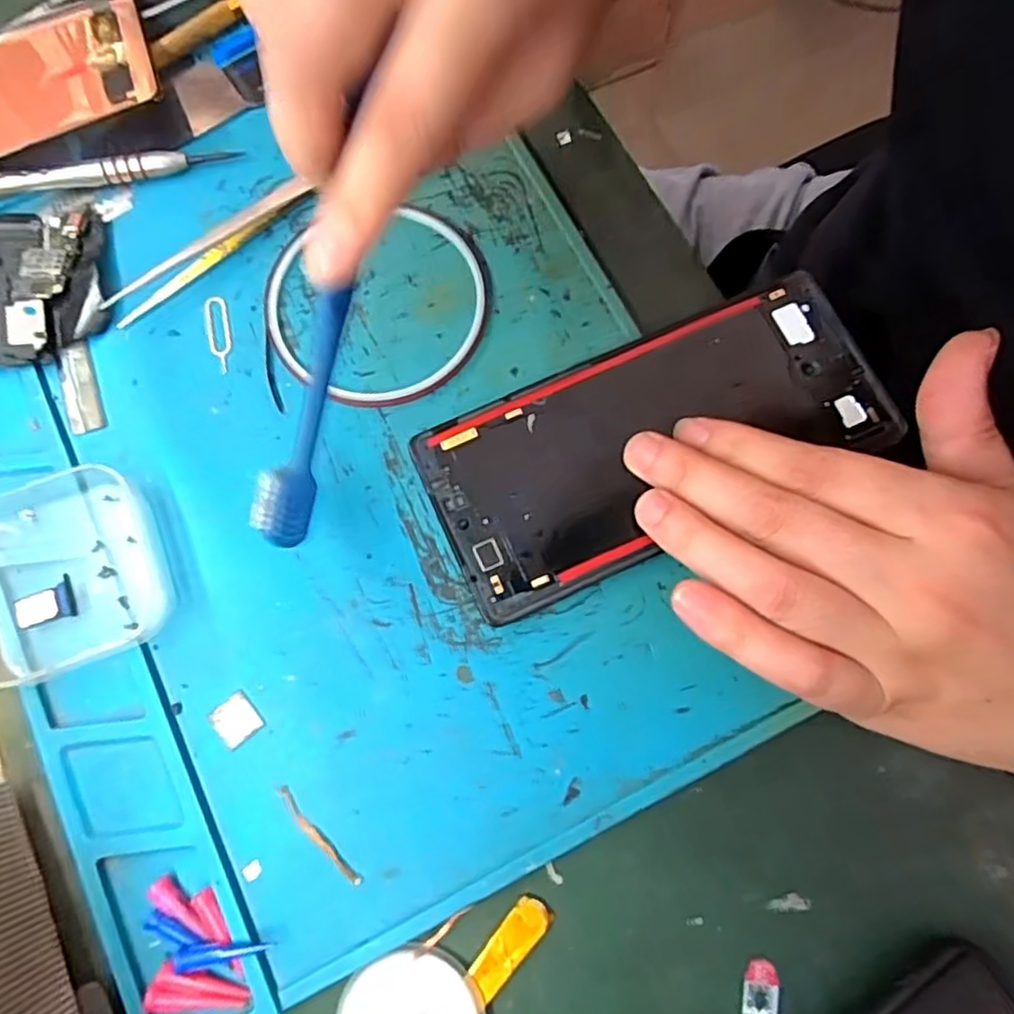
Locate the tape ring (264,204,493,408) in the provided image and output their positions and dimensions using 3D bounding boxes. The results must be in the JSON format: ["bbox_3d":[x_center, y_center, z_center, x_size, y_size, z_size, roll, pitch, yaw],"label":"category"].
[{"bbox_3d":[-0.048,-0.076,0.257,0.086,0.004,0.077,-20,78,-6],"label":"tape ring"}]

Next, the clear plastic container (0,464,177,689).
[{"bbox_3d":[-0.154,0.023,0.227,0.070,0.014,0.068,-21,78,-6],"label":"clear plastic container"}]

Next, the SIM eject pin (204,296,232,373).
[{"bbox_3d":[-0.110,-0.066,0.257,0.009,0.004,0.032,-12,76,-7],"label":"SIM eject pin"}]

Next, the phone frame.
[{"bbox_3d":[0.052,-0.026,0.240,0.161,0.004,0.073,-26,78,-6],"label":"phone frame"}]

